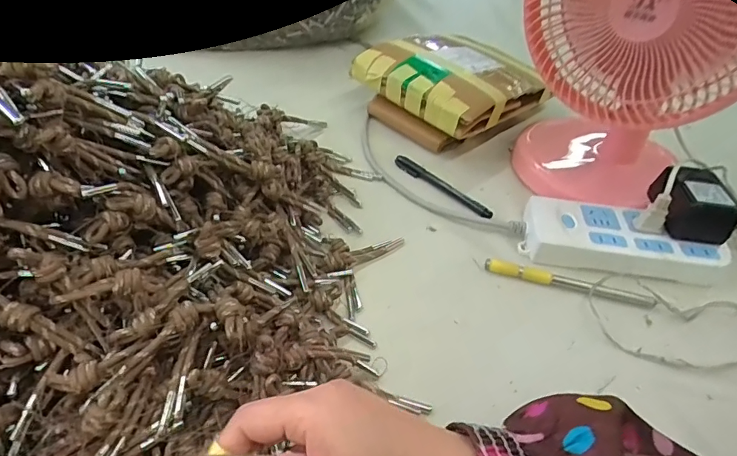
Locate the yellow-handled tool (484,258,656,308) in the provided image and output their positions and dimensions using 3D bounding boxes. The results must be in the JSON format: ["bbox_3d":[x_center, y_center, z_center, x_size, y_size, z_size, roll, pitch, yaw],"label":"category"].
[{"bbox_3d":[0.182,0.051,0.443,0.148,0.009,0.011,15,43,10],"label":"yellow-handled tool"}]

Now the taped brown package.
[{"bbox_3d":[0.108,-0.188,0.648,0.191,0.077,0.191,-28,52,-32],"label":"taped brown package"}]

